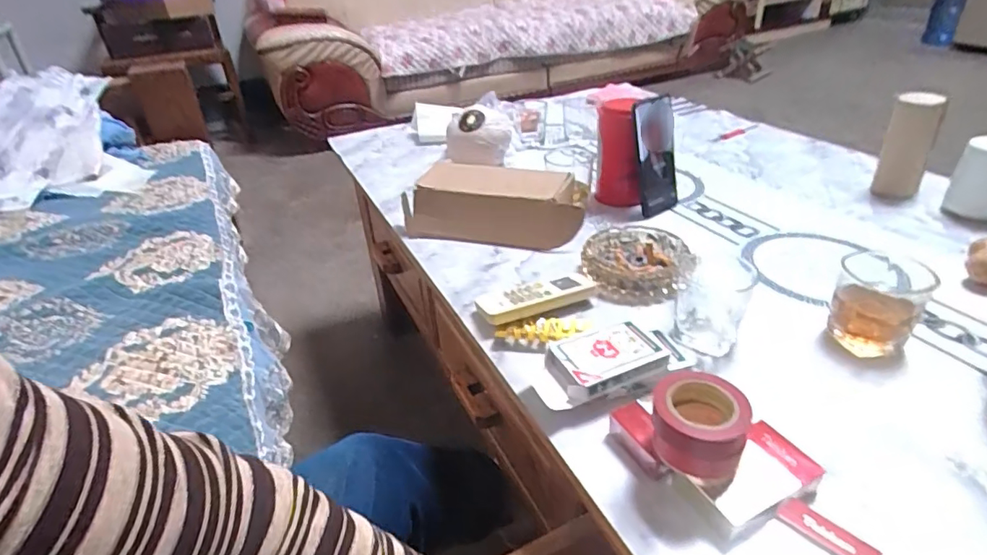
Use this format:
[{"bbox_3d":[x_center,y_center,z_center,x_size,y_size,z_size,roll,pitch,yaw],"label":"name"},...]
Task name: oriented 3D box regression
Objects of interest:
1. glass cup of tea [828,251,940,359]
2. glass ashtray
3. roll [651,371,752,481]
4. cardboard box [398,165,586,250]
[{"bbox_3d":[0.380,0.026,0.526,0.078,0.069,0.087,9,34,24],"label":"glass cup of tea"},{"bbox_3d":[0.171,-0.021,0.645,0.126,0.033,0.129,-3,33,3],"label":"glass ashtray"},{"bbox_3d":[0.146,0.104,0.384,0.065,0.044,0.061,-4,33,2],"label":"roll"},{"bbox_3d":[0.000,-0.103,0.753,0.250,0.077,0.116,5,35,15],"label":"cardboard box"}]

